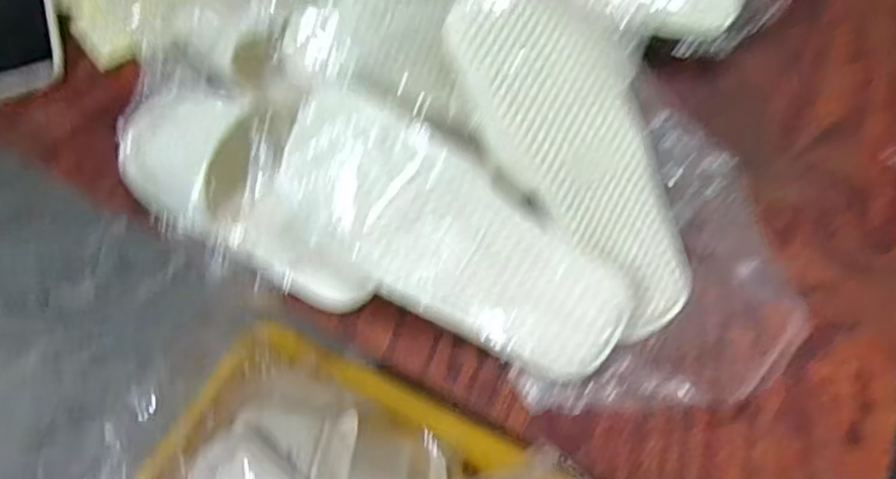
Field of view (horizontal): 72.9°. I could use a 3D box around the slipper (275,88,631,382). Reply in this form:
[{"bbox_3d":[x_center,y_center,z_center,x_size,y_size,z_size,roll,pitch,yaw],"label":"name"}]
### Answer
[{"bbox_3d":[0.001,0.000,0.439,0.277,0.034,0.114,34,100,2],"label":"slipper"}]

